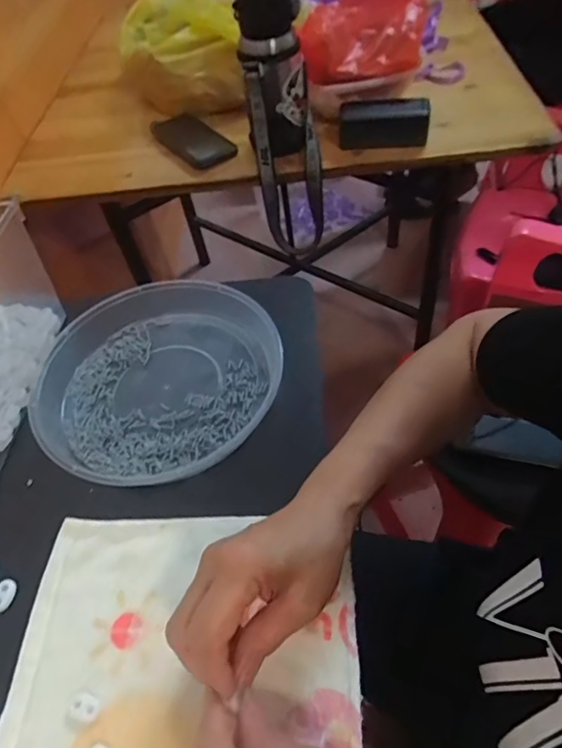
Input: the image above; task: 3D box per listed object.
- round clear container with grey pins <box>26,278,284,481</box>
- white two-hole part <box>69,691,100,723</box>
[{"bbox_3d":[-0.119,-0.005,0.485,0.221,0.040,0.221,-4,52,5],"label":"round clear container with grey pins"},{"bbox_3d":[-0.129,0.218,0.327,0.021,0.004,0.015,13,55,17],"label":"white two-hole part"}]

